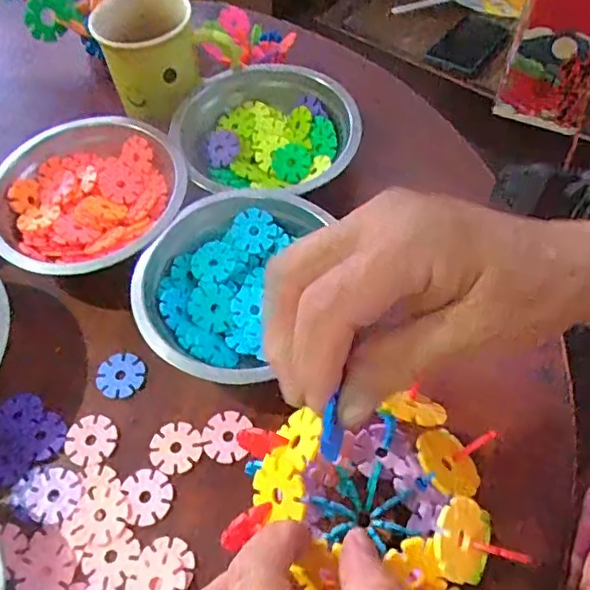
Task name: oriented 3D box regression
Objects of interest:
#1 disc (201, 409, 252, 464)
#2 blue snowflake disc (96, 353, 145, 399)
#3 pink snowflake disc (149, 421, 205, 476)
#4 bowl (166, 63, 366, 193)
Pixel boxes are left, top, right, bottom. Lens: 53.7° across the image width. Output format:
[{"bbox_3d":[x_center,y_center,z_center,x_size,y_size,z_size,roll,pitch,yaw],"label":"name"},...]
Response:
[{"bbox_3d":[-0.043,0.088,0.363,0.029,0.004,0.031,-1,58,2],"label":"disc"},{"bbox_3d":[-0.118,0.054,0.392,0.032,0.004,0.031,-1,58,2],"label":"blue snowflake disc"},{"bbox_3d":[-0.073,0.094,0.360,0.031,0.004,0.031,-1,58,2],"label":"pink snowflake disc"},{"bbox_3d":[-0.021,-0.131,0.474,0.145,0.042,0.128,-2,58,1],"label":"bowl"}]

